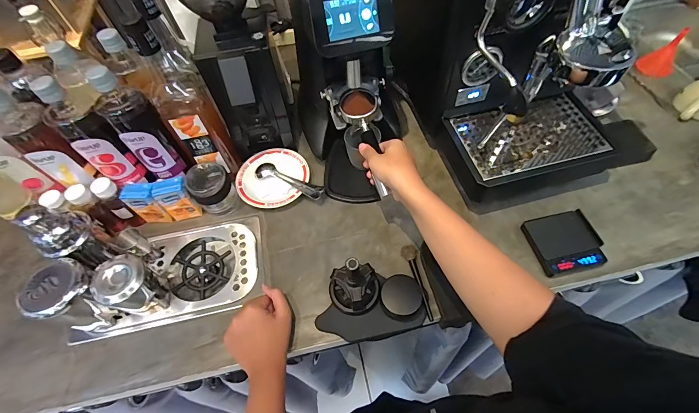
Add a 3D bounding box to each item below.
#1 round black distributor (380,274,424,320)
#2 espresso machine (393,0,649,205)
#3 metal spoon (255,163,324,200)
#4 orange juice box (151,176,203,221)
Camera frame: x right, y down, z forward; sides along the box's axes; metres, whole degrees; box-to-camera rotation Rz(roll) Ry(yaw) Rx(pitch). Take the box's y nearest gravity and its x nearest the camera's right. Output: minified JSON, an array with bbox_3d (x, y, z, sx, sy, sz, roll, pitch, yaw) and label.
[{"bbox_3d":[0.079,0.142,0.502,0.062,0.045,0.060,-2,59,3],"label":"round black distributor"},{"bbox_3d":[0.270,-0.286,0.543,0.274,0.386,0.396,-15,59,-6],"label":"espresso machine"},{"bbox_3d":[-0.118,-0.052,0.639,0.146,0.011,0.038,20,62,15],"label":"metal spoon"},{"bbox_3d":[-0.311,-0.012,0.594,0.053,0.086,0.031,-19,60,-8],"label":"orange juice box"}]

